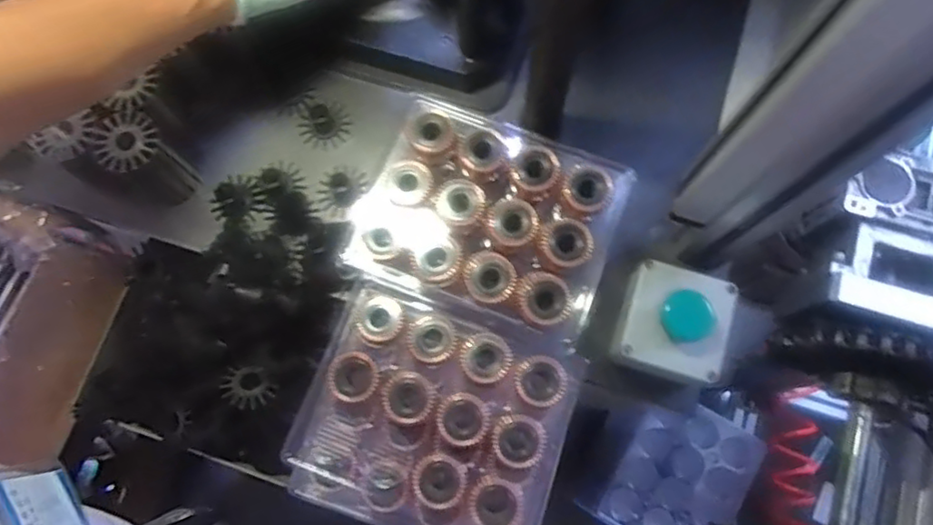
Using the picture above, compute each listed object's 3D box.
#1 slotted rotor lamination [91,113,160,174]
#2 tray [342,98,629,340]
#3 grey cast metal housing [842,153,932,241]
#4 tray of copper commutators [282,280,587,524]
[{"bbox_3d":[-0.276,-0.097,0.514,0.050,0.010,0.048,0,74,0],"label":"slotted rotor lamination"},{"bbox_3d":[0.016,-0.036,0.492,0.189,0.033,0.144,18,78,6],"label":"tray"},{"bbox_3d":[0.387,-0.059,0.543,0.113,0.016,0.071,19,78,6],"label":"grey cast metal housing"},{"bbox_3d":[-0.021,0.128,0.500,0.203,0.077,0.169,16,77,5],"label":"tray of copper commutators"}]

